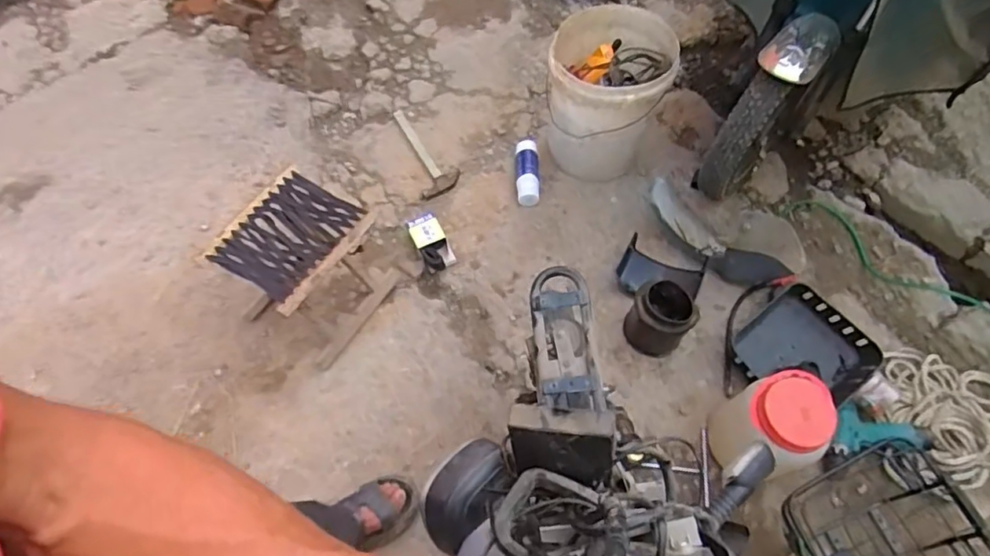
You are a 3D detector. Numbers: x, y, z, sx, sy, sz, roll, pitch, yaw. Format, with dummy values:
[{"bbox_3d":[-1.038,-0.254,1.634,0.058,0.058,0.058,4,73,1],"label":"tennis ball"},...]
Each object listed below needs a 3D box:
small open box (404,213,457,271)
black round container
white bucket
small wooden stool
[{"bbox_3d":[-0.165,-0.096,1.508,0.079,0.056,0.160,-26,64,-13],"label":"small open box"},{"bbox_3d":[0.365,0.101,1.339,0.134,0.151,0.123,-17,63,-9],"label":"black round container"},{"bbox_3d":[0.280,-0.427,1.521,0.280,0.362,0.274,-1,55,1],"label":"white bucket"},{"bbox_3d":[-0.412,-0.013,1.323,0.248,0.307,0.278,24,64,13],"label":"small wooden stool"}]

